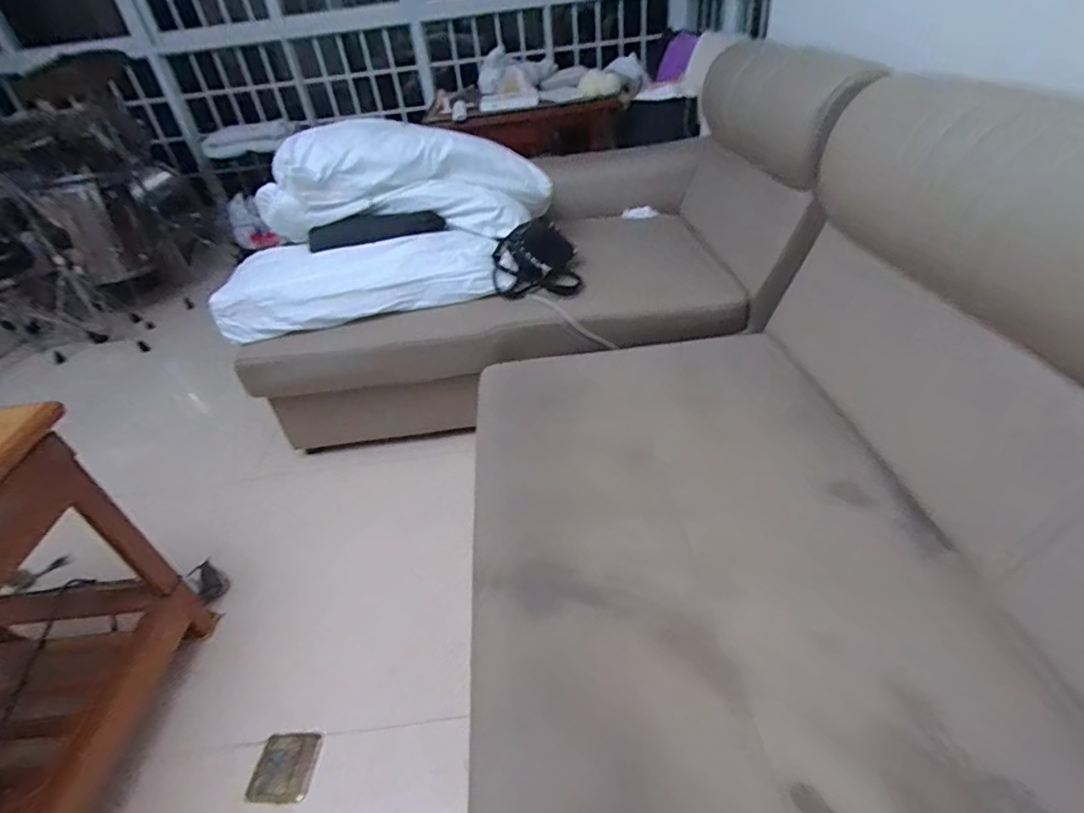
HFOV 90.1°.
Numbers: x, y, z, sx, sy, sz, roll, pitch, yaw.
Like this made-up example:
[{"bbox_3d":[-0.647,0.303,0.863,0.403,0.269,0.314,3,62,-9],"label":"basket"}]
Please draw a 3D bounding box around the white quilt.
[{"bbox_3d":[-0.453,-0.565,1.612,1.041,0.406,0.449,-12,38,-6],"label":"white quilt"}]

